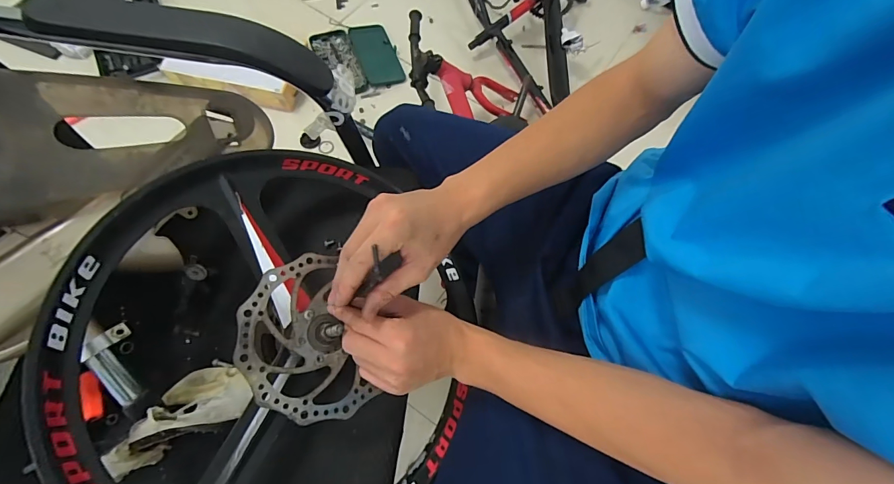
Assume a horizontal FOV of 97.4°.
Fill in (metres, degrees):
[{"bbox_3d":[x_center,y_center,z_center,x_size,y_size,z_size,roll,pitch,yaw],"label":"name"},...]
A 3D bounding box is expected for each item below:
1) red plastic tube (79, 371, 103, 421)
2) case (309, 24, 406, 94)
[{"bbox_3d":[-0.372,0.160,0.410,0.014,0.014,0.049,-17,69,-11],"label":"red plastic tube"},{"bbox_3d":[-0.276,-0.572,1.225,0.241,0.035,0.255,-21,70,-13],"label":"case"}]

